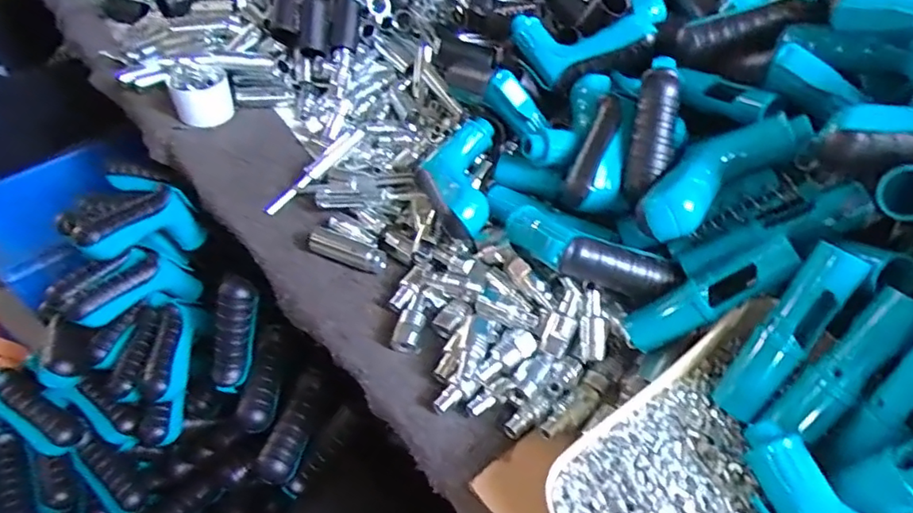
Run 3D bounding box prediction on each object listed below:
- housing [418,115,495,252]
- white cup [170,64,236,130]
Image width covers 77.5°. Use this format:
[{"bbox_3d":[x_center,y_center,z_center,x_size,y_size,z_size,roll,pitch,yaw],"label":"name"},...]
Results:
[{"bbox_3d":[-0.003,-0.063,0.521,0.068,0.058,0.141,4,46,3],"label":"housing"},{"bbox_3d":[-0.303,-0.195,0.681,0.063,0.064,0.061,0,46,0],"label":"white cup"}]

